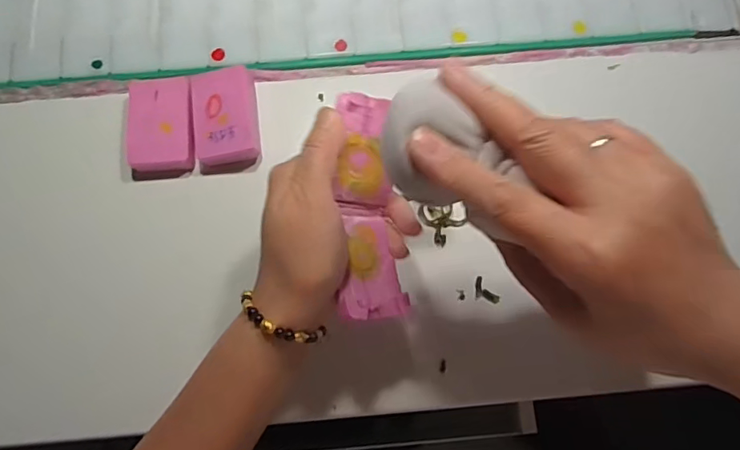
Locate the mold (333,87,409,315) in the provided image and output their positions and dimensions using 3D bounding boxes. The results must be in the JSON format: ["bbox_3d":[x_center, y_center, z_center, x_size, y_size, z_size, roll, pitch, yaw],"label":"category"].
[{"bbox_3d":[-0.001,-0.010,0.304,0.035,0.043,0.127,-4,87,-1],"label":"mold"}]

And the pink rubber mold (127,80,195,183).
[{"bbox_3d":[-0.154,-0.074,0.383,0.048,0.015,0.073,-6,77,-1],"label":"pink rubber mold"}]

